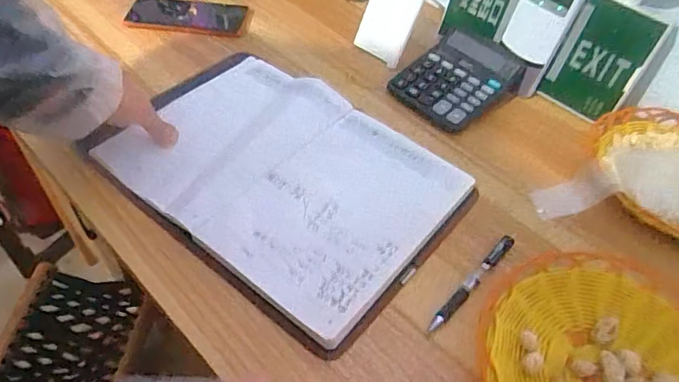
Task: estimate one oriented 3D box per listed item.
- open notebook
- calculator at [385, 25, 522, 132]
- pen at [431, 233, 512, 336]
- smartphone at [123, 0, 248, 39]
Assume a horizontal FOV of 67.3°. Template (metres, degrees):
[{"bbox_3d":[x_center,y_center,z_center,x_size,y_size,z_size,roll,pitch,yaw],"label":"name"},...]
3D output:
[{"bbox_3d":[-0.063,-0.025,0.543,0.356,0.018,0.251,34,56,22],"label":"open notebook"},{"bbox_3d":[0.149,-0.145,0.653,0.118,0.034,0.141,39,58,25],"label":"calculator"},{"bbox_3d":[0.124,0.084,0.472,0.012,0.009,0.128,37,57,24],"label":"pen"},{"bbox_3d":[-0.222,-0.252,0.733,0.164,0.008,0.087,7,49,2],"label":"smartphone"}]

